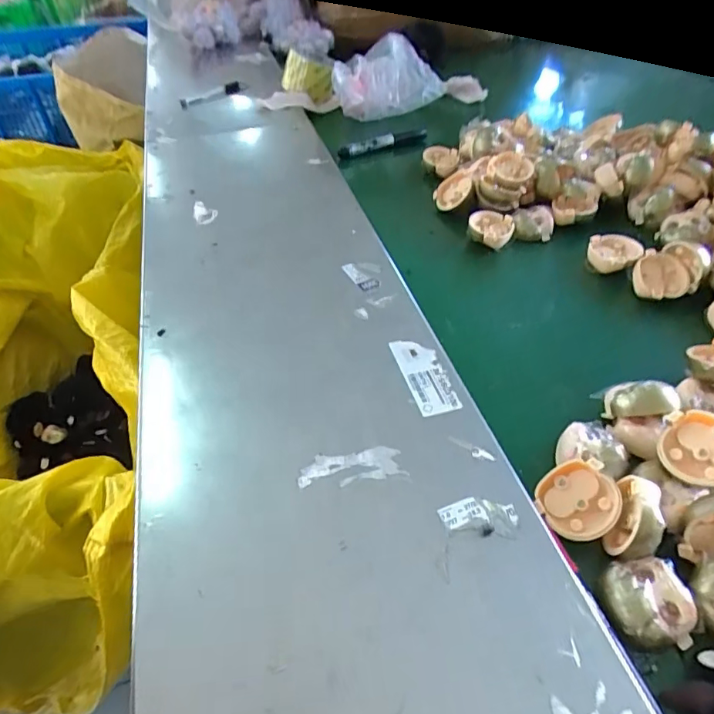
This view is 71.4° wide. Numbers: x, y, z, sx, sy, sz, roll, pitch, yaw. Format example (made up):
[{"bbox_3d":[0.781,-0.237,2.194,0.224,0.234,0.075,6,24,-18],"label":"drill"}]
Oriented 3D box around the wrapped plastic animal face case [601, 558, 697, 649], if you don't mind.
[{"bbox_3d":[0.165,0.140,0.283,0.043,0.021,0.044,-7,46,-5],"label":"wrapped plastic animal face case"}]

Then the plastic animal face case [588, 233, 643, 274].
[{"bbox_3d":[0.264,-0.109,0.514,0.046,0.021,0.057,9,47,10],"label":"plastic animal face case"}]

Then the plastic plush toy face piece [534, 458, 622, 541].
[{"bbox_3d":[0.145,0.094,0.324,0.048,0.019,0.048,-14,58,23],"label":"plastic plush toy face piece"}]

